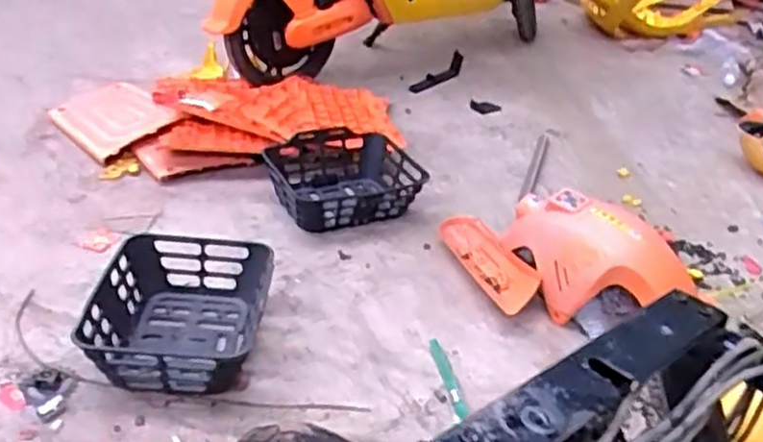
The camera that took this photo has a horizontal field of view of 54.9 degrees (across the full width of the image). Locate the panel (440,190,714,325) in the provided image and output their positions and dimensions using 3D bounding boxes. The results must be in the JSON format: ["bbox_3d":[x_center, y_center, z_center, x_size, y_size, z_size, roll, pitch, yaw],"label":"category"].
[{"bbox_3d":[0.325,0.061,1.482,0.523,0.210,0.196,4,22,45],"label":"panel"}]

